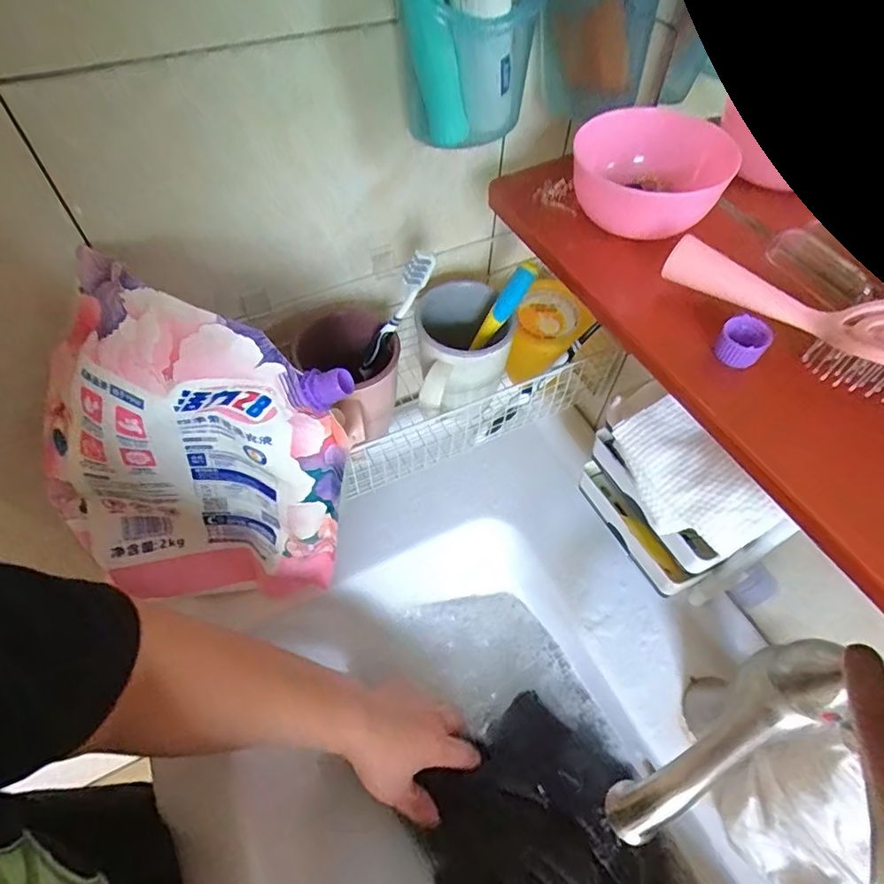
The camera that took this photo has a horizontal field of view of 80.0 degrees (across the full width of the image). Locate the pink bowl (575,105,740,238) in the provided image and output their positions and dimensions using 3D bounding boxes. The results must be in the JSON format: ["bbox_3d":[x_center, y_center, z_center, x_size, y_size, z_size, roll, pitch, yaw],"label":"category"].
[{"bbox_3d":[0.115,-0.151,0.295,0.084,0.040,0.069,19,57,11],"label":"pink bowl"}]

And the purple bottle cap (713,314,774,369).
[{"bbox_3d":[0.142,-0.047,0.249,0.020,0.018,0.016,35,62,21],"label":"purple bottle cap"}]

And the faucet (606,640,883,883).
[{"bbox_3d":[0.166,0.166,0.295,0.104,0.105,0.113,11,56,6],"label":"faucet"}]

